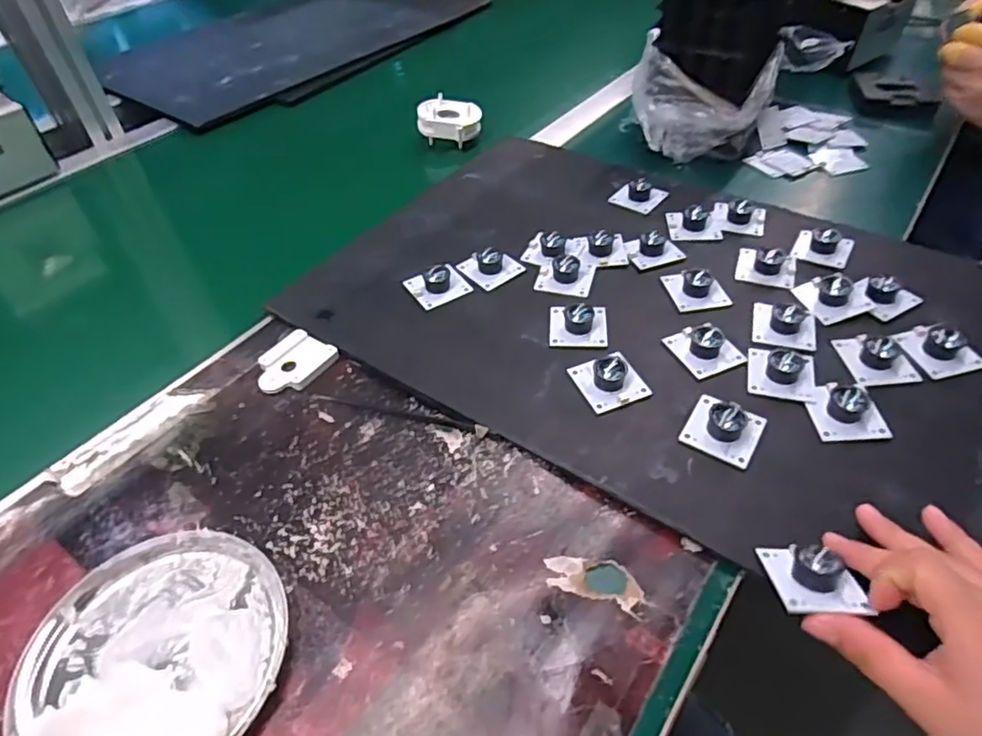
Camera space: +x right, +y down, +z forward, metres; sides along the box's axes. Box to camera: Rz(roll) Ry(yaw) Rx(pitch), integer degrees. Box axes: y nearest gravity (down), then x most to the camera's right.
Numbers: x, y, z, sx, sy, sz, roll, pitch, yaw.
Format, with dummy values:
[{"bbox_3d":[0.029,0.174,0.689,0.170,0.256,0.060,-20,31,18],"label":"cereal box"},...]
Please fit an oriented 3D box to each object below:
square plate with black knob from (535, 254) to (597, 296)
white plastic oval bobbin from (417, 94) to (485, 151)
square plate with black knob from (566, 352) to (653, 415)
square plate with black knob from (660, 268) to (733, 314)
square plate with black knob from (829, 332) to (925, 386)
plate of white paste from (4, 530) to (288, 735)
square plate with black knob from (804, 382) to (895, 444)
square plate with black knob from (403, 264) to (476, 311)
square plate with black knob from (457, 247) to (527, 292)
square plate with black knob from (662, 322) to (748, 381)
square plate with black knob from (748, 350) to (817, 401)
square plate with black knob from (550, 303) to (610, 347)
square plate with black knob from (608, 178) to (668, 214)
[{"bbox_3d":[0.061,-0.080,0.490,0.044,0.019,0.039,9,47,12],"label":"square plate with black knob"},{"bbox_3d":[-0.048,-0.278,0.679,0.065,0.034,0.052,12,48,14],"label":"white plastic oval bobbin"},{"bbox_3d":[0.081,0.005,0.407,0.043,0.014,0.044,-16,48,-12],"label":"square plate with black knob"},{"bbox_3d":[0.161,-0.065,0.470,0.041,0.016,0.043,-9,46,-5],"label":"square plate with black knob"},{"bbox_3d":[0.267,-0.008,0.412,0.041,0.015,0.047,-2,46,1],"label":"square plate with black knob"},{"bbox_3d":[-0.172,0.140,0.299,0.123,0.026,0.125,-2,46,2],"label":"plate of white paste"},{"bbox_3d":[0.227,0.026,0.382,0.042,0.011,0.038,-3,46,1],"label":"square plate with black knob"},{"bbox_3d":[-0.045,-0.072,0.489,0.045,0.017,0.046,-26,50,-20],"label":"square plate with black knob"},{"bbox_3d":[-0.001,-0.091,0.503,0.043,0.017,0.044,-31,52,-24],"label":"square plate with black knob"},{"bbox_3d":[0.152,-0.019,0.426,0.042,0.016,0.044,-19,48,-14],"label":"square plate with black knob"},{"bbox_3d":[0.199,-0.001,0.408,0.042,0.013,0.045,11,48,14],"label":"square plate with black knob"},{"bbox_3d":[0.065,-0.036,0.447,0.043,0.017,0.044,2,46,5],"label":"square plate with black knob"},{"bbox_3d":[0.142,-0.169,0.574,0.042,0.013,0.044,29,54,27],"label":"square plate with black knob"}]

